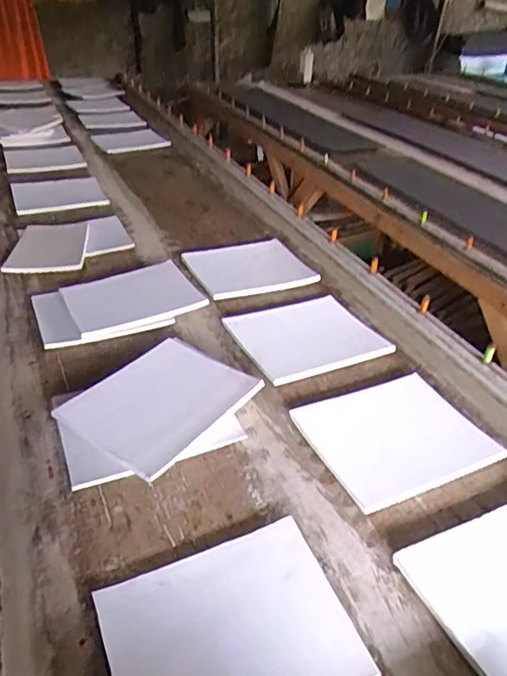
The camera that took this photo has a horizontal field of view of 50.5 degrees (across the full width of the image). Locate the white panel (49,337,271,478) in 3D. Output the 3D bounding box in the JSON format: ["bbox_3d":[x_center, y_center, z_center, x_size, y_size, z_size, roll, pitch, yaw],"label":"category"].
[{"bbox_3d":[-0.154,0.102,0.891,0.217,0.020,0.272,28,42,27],"label":"white panel"}]

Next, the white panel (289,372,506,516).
[{"bbox_3d":[0.235,0.161,0.900,0.269,0.018,0.222,-16,39,-20],"label":"white panel"}]

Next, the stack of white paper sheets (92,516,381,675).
[{"bbox_3d":[-0.029,0.345,0.631,0.269,0.016,0.216,-15,39,-19],"label":"stack of white paper sheets"}]

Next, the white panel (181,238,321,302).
[{"bbox_3d":[-0.019,-0.176,1.351,0.265,0.034,0.251,-15,39,-19],"label":"white panel"}]

